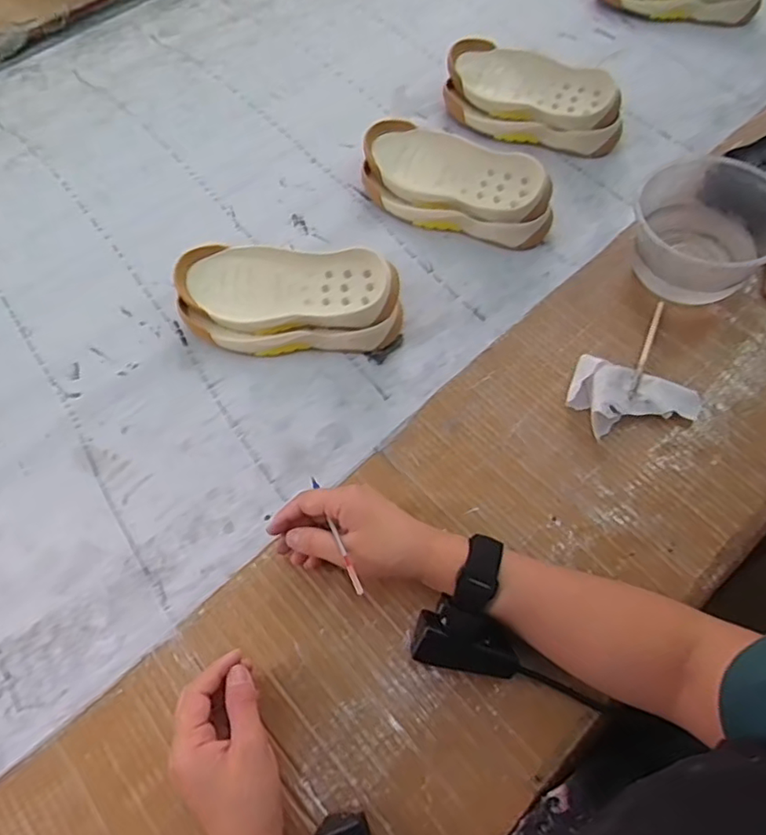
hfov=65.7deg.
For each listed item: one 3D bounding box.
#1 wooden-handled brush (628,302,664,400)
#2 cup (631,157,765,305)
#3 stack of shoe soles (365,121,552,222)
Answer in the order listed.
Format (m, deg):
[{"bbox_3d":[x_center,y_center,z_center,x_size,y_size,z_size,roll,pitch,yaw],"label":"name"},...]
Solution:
[{"bbox_3d":[0.240,-0.060,0.541,0.007,0.010,0.120,23,66,12],"label":"wooden-handled brush"},{"bbox_3d":[0.294,-0.169,0.545,0.126,0.080,0.131,35,70,18],"label":"cup"},{"bbox_3d":[0.081,-0.277,0.669,0.225,0.071,0.092,24,67,14],"label":"stack of shoe soles"}]

